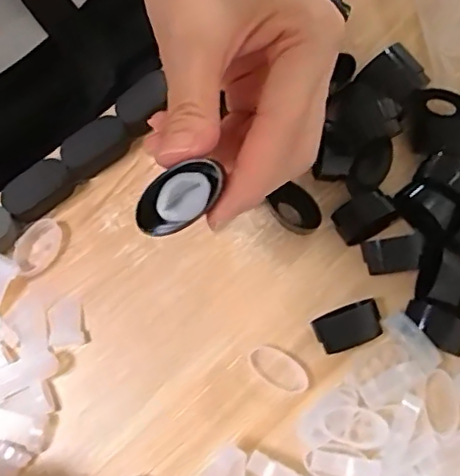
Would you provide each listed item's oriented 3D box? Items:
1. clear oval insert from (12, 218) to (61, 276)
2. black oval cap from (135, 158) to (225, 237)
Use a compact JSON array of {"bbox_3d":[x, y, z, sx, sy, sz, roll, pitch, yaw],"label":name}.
[{"bbox_3d":[-0.104,0.005,0.306,0.020,0.007,0.031,36,78,10],"label":"clear oval insert"},{"bbox_3d":[-0.019,-0.014,0.204,0.032,0.012,0.019,-31,93,8],"label":"black oval cap"}]

